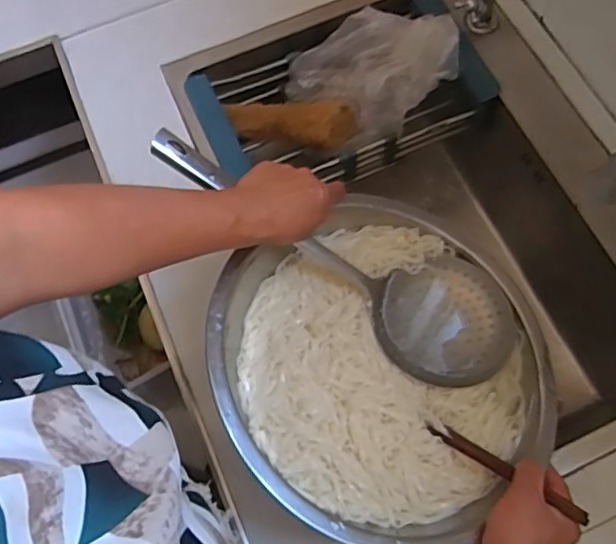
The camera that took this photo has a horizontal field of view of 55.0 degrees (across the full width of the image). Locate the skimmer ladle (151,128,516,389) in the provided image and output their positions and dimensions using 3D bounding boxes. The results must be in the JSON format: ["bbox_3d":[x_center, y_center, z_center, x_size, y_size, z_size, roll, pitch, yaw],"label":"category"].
[{"bbox_3d":[0.025,-0.013,0.593,0.392,0.081,0.137,30,72,-13],"label":"skimmer ladle"}]

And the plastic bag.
[{"bbox_3d":[0.082,-0.243,0.760,0.205,0.118,0.138,-4,70,0],"label":"plastic bag"}]

